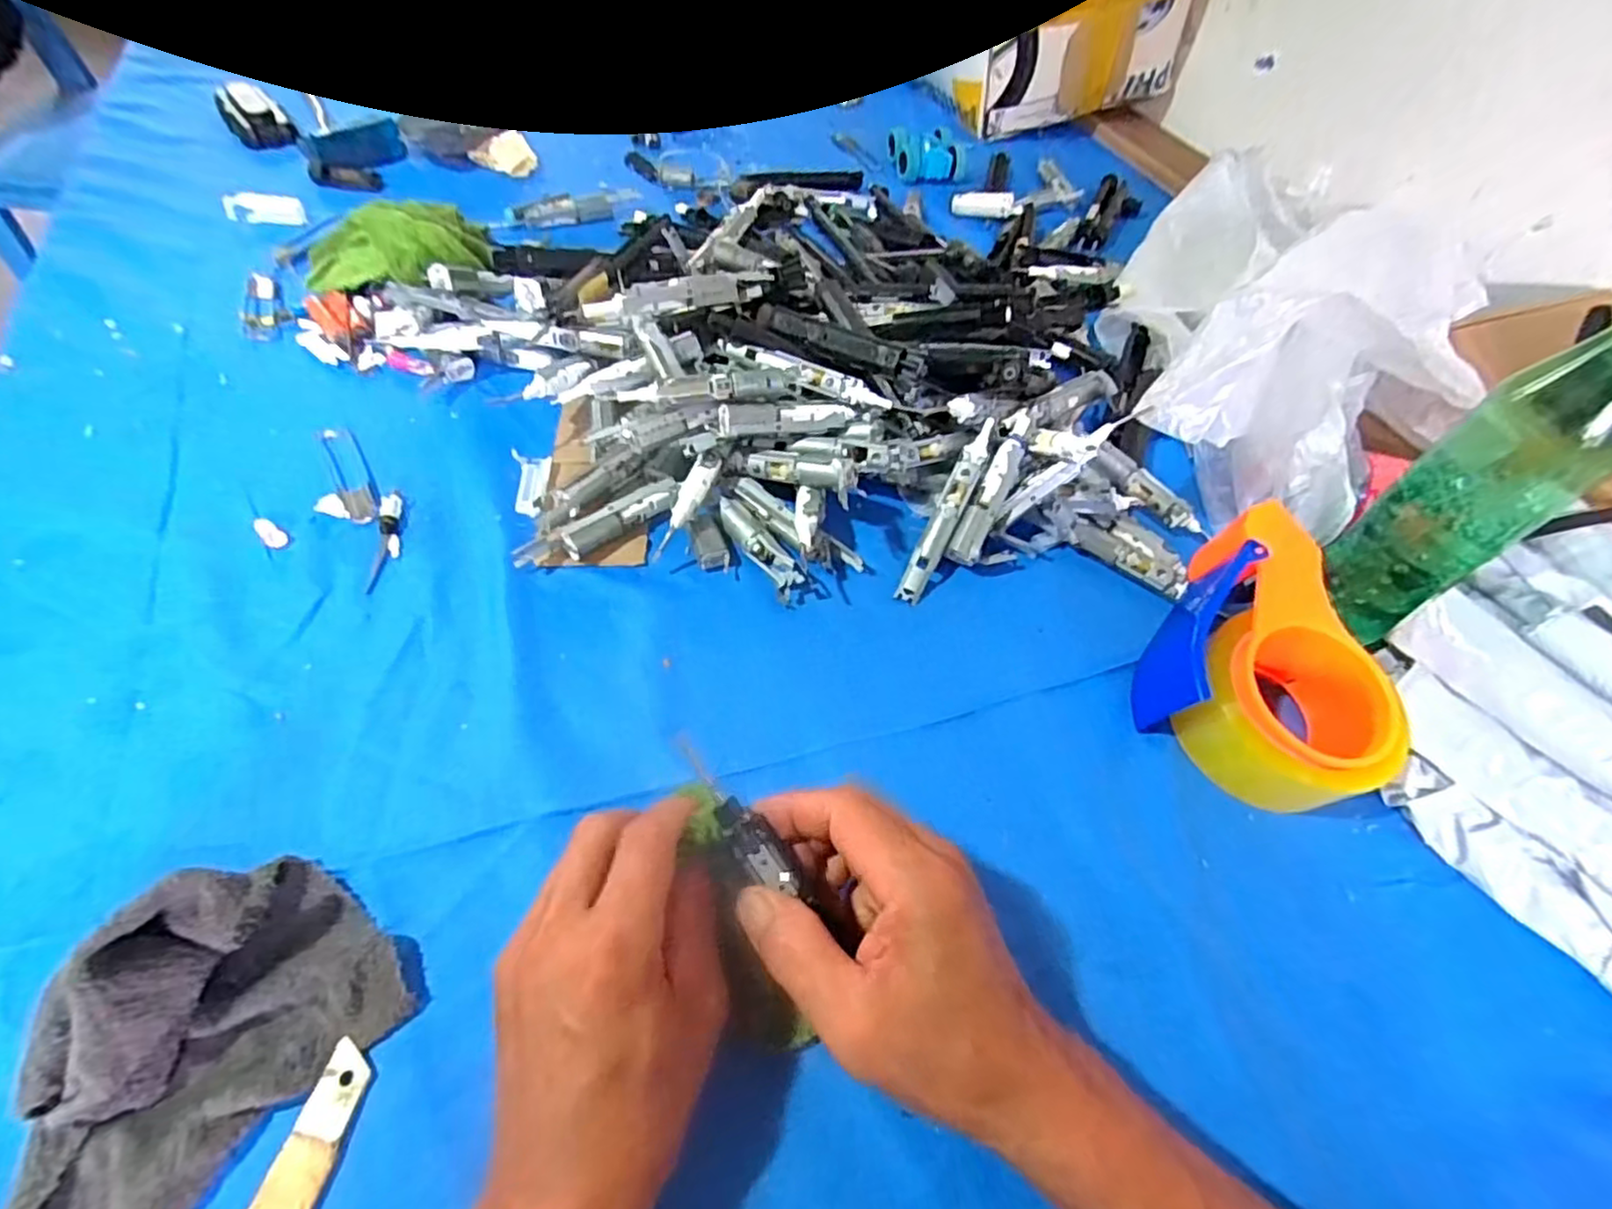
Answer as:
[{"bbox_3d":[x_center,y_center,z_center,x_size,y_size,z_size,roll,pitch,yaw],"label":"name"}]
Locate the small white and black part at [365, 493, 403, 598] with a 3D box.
[{"bbox_3d":[-0.255,-0.040,0.419,0.014,0.004,0.075,-5,55,-11],"label":"small white and black part"}]

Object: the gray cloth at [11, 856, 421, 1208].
[{"bbox_3d":[-0.232,0.171,0.241,0.085,0.052,0.150,32,56,15],"label":"gray cloth"}]

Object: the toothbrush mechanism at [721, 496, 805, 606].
[{"bbox_3d":[-0.030,-0.035,0.434,0.018,0.020,0.080,-27,62,-24],"label":"toothbrush mechanism"}]

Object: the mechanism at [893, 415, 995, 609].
[{"bbox_3d":[0.091,-0.061,0.441,0.016,0.010,0.129,25,83,13],"label":"mechanism"}]

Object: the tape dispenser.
[{"bbox_3d":[0.268,0.033,0.385,0.124,0.067,0.148,32,56,16],"label":"tape dispenser"}]

